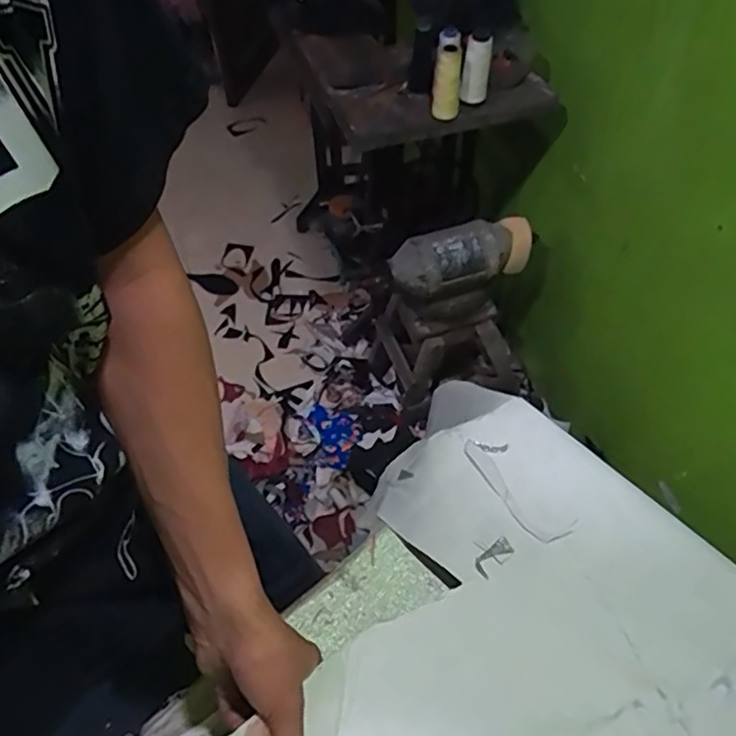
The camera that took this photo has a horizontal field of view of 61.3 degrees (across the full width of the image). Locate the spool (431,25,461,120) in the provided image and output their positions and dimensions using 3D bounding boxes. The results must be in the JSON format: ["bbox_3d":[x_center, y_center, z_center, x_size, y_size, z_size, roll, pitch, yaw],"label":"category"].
[{"bbox_3d":[0.131,-0.483,1.026,0.045,0.139,0.050,0,31,-3],"label":"spool"}]

